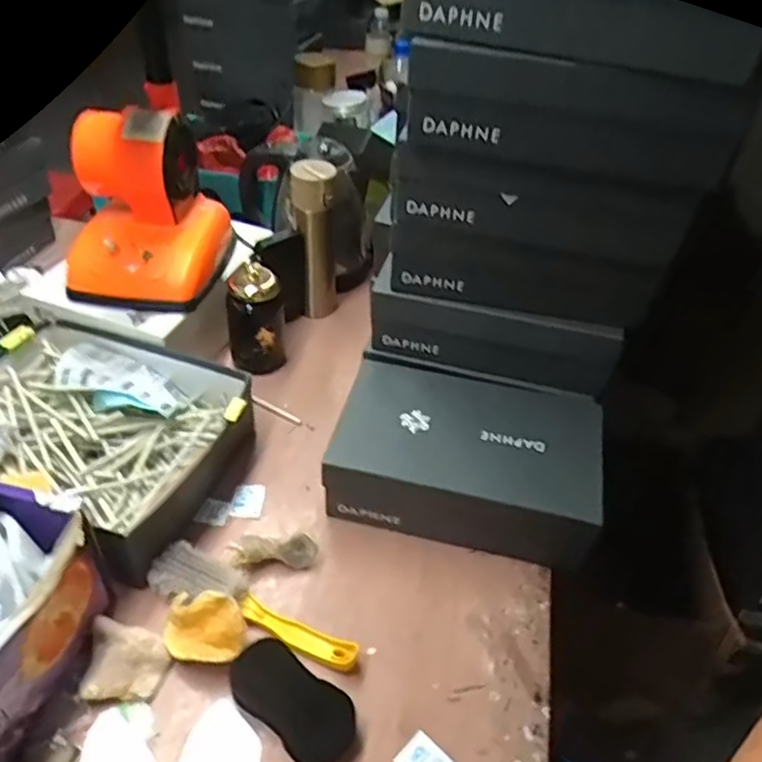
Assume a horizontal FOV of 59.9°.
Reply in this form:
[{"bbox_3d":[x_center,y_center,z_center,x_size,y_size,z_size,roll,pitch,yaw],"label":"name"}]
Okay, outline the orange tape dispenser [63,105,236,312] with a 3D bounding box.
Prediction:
[{"bbox_3d":[-0.301,-0.220,0.858,0.171,0.220,0.194,10,43,5],"label":"orange tape dispenser"}]

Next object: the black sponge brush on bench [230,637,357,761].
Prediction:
[{"bbox_3d":[-0.078,0.293,0.602,0.129,0.036,0.066,30,48,24],"label":"black sponge brush on bench"}]

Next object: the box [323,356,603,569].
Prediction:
[{"bbox_3d":[0.098,0.091,0.778,0.289,0.105,0.183,12,43,7],"label":"box"}]

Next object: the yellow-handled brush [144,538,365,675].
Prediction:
[{"bbox_3d":[-0.127,0.228,0.667,0.225,0.037,0.047,19,44,14],"label":"yellow-handled brush"}]

